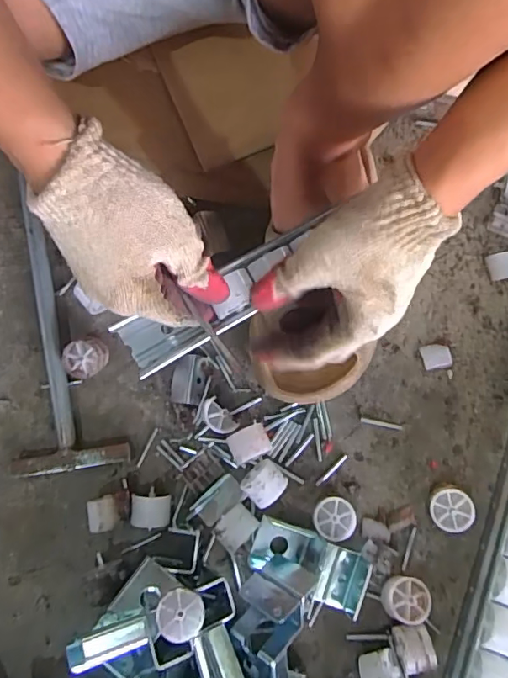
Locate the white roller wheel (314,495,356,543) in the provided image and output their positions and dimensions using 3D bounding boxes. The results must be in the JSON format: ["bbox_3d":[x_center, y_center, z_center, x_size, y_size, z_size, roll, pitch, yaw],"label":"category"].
[{"bbox_3d":[0.068,0.153,0.447,0.035,0.025,0.035,0,79,0],"label":"white roller wheel"}]

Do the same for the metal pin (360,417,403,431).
[{"bbox_3d":[0.114,0.076,0.467,0.037,0.004,0.006,11,79,3],"label":"metal pin"}]

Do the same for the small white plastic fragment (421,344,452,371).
[{"bbox_3d":[0.168,0.017,0.481,0.026,0.005,0.022,-11,79,-2],"label":"small white plastic fragment"}]

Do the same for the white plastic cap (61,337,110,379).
[{"bbox_3d":[-0.151,0.019,0.471,0.039,0.030,0.033,-8,79,-1],"label":"white plastic cap"}]

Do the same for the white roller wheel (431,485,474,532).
[{"bbox_3d":[0.166,0.145,0.446,0.034,0.030,0.034,0,79,0],"label":"white roller wheel"}]

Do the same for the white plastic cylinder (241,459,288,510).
[{"bbox_3d":[0.009,0.124,0.449,0.032,0.037,0.034,41,82,8],"label":"white plastic cylinder"}]

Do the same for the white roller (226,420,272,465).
[{"bbox_3d":[-0.005,0.091,0.454,0.034,0.035,0.027,-25,80,-4],"label":"white roller"}]

